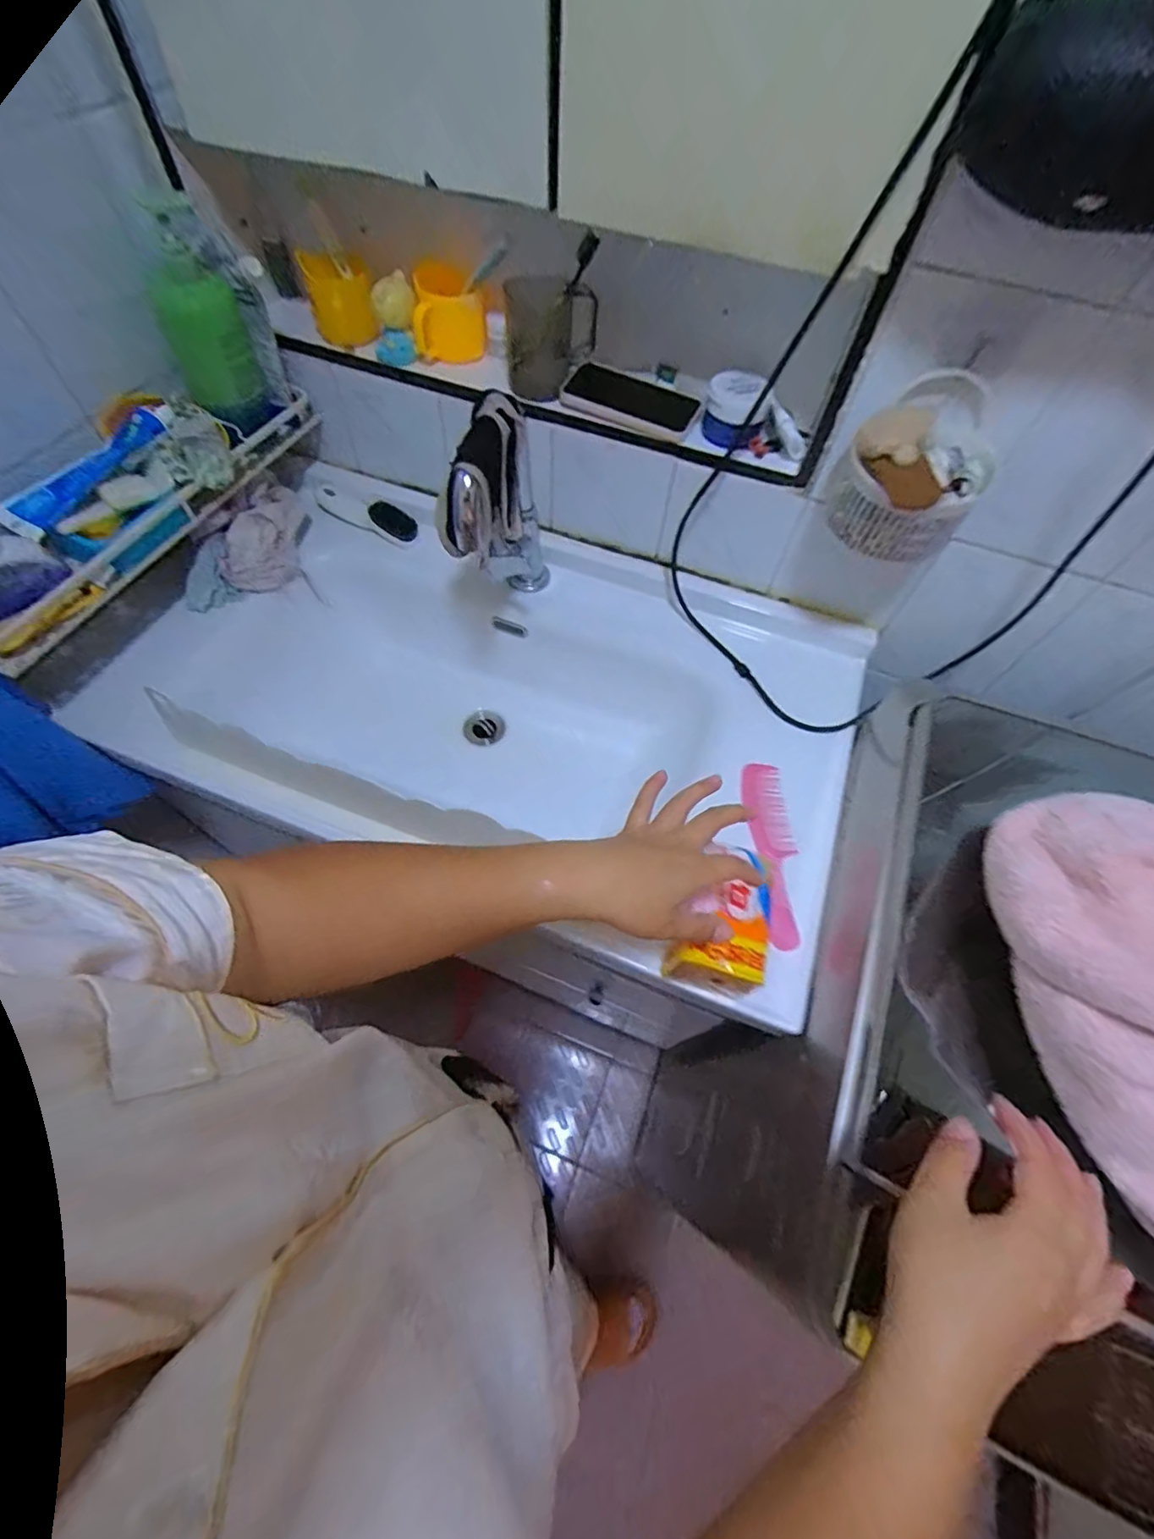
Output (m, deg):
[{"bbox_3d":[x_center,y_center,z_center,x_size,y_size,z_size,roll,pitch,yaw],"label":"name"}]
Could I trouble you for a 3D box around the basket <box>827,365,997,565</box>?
[{"bbox_3d":[0.298,-0.258,0.510,0.118,0.117,0.122,25,62,10],"label":"basket"}]

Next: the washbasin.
[{"bbox_3d":[-0.093,-0.081,0.713,0.815,0.147,0.487,22,61,9],"label":"washbasin"}]

